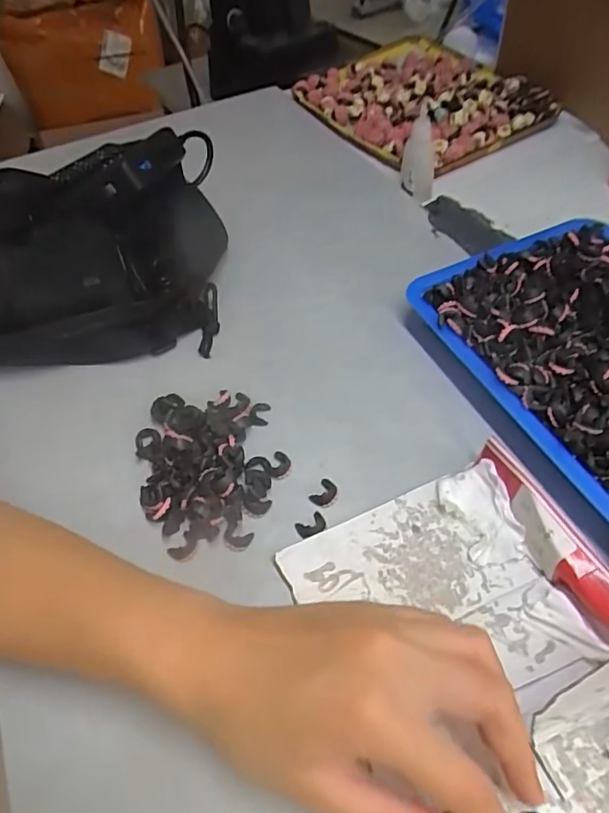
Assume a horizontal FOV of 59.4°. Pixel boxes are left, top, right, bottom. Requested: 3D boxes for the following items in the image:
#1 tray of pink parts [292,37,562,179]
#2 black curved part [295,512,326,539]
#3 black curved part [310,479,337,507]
[{"bbox_3d":[0.124,-0.339,0.586,0.190,0.030,0.232,-27,54,-16],"label":"tray of pink parts"},{"bbox_3d":[0.004,0.065,0.291,0.017,0.004,0.012,-27,54,-14],"label":"black curved part"},{"bbox_3d":[0.011,0.049,0.303,0.012,0.004,0.016,30,61,25],"label":"black curved part"}]

